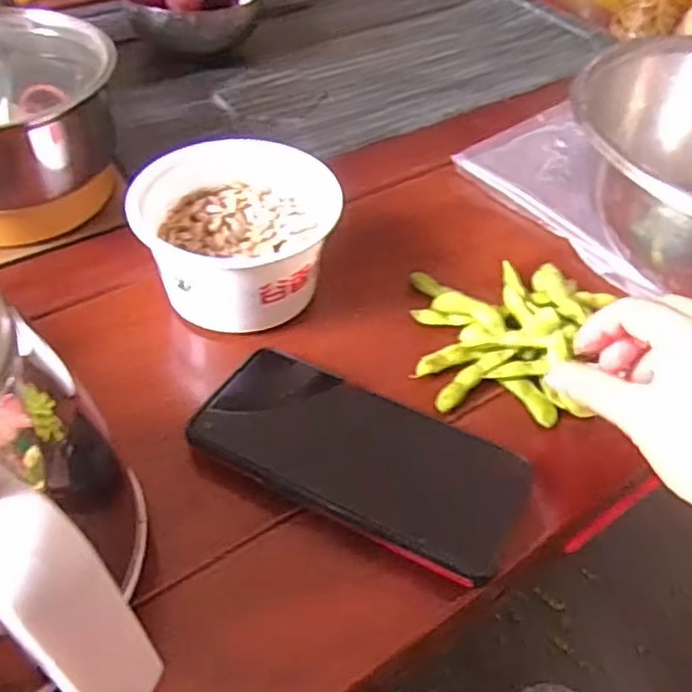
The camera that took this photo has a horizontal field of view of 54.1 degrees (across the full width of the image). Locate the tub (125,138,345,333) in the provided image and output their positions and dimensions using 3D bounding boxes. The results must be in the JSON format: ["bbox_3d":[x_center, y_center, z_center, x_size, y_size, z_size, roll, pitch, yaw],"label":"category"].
[{"bbox_3d":[-0.068,-0.071,0.416,0.123,0.057,0.121,2,47,-2],"label":"tub"}]

